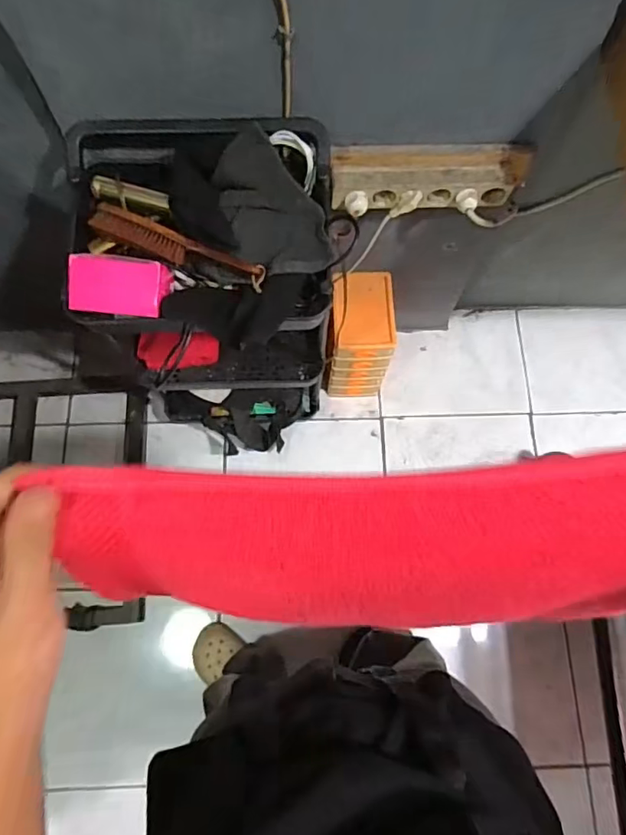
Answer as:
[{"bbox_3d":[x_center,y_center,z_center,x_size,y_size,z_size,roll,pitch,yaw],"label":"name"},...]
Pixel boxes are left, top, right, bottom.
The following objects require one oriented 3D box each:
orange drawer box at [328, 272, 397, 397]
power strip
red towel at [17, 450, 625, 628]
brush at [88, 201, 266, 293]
[{"bbox_3d":[0.109,-0.182,1.261,0.142,0.303,0.184,-3,74,-2],"label":"orange drawer box"},{"bbox_3d":[0.189,-0.383,0.846,0.322,0.073,0.067,-3,74,-2],"label":"power strip"},{"bbox_3d":[0.034,0.071,0.273,0.306,0.118,0.015,-1,33,1],"label":"red towel"},{"bbox_3d":[-0.186,-0.236,0.729,0.261,0.046,0.034,23,75,5],"label":"brush"}]

